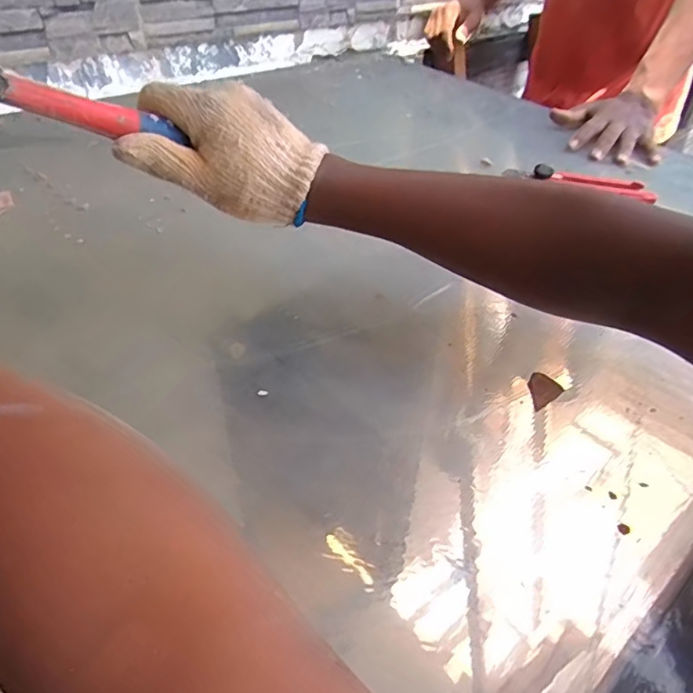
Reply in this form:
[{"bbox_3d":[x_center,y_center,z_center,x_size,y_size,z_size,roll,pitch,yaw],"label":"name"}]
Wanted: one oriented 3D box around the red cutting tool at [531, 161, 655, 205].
[{"bbox_3d":[0.290,-0.190,0.629,0.138,0.027,0.022,10,40,10],"label":"red cutting tool"}]

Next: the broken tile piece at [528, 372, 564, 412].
[{"bbox_3d":[0.133,0.030,0.372,0.031,0.005,0.022,-27,47,-30],"label":"broken tile piece"}]

